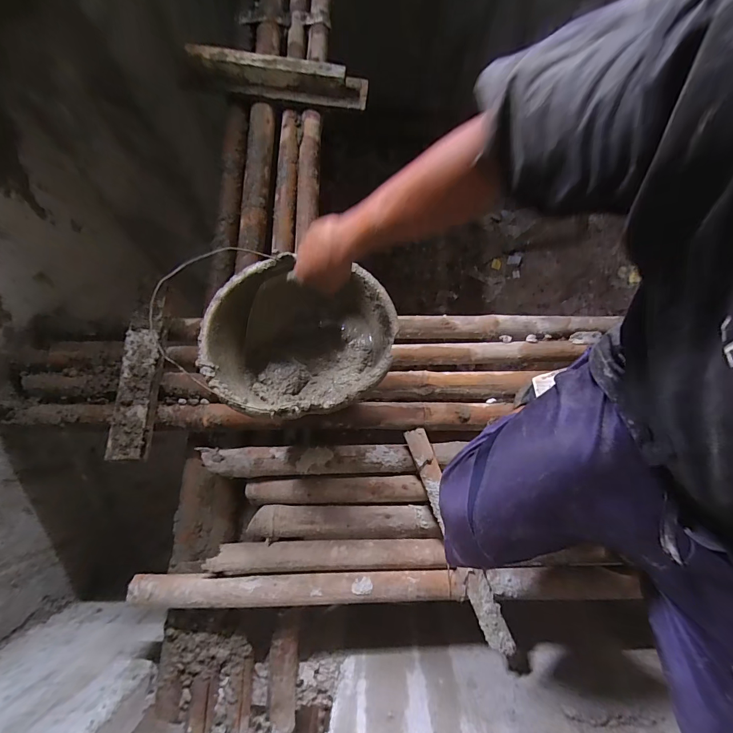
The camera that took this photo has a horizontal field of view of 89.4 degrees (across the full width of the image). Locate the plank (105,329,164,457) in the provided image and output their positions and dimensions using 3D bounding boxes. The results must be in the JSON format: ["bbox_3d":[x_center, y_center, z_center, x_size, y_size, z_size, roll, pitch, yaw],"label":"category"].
[{"bbox_3d":[-0.427,0.048,0.693,0.069,0.029,0.243,4,72,-16],"label":"plank"}]

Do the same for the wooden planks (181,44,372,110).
[{"bbox_3d":[-0.211,-0.697,0.903,0.425,0.103,0.063,7,78,1],"label":"wooden planks"}]

